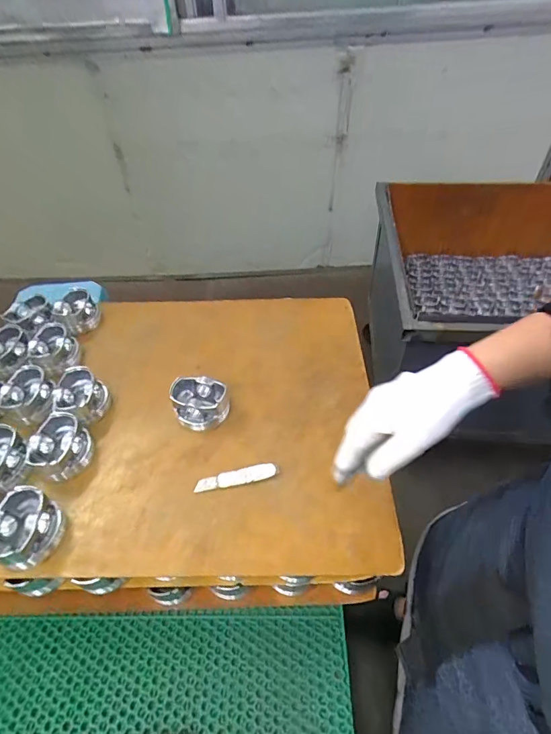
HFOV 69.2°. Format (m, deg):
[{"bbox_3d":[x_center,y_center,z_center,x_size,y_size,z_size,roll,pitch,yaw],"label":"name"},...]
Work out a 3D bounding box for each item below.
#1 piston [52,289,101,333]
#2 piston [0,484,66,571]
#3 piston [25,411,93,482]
[{"bbox_3d":[-0.371,-0.104,0.751,0.070,0.054,0.070,-1,48,1],"label":"piston"},{"bbox_3d":[-0.297,0.191,0.473,0.067,0.047,0.080,1,48,3],"label":"piston"},{"bbox_3d":[-0.295,0.110,0.548,0.069,0.052,0.079,23,53,21],"label":"piston"}]

